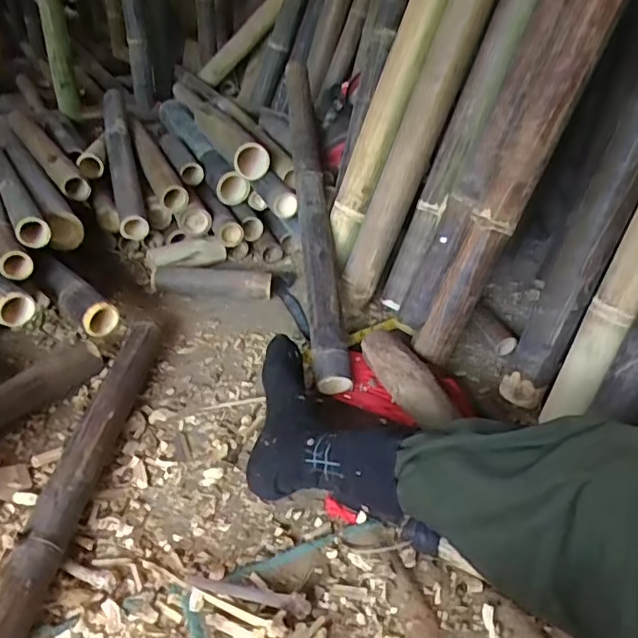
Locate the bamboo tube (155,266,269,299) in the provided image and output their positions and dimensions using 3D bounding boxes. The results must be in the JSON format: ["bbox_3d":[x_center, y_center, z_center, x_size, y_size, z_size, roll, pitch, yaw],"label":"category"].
[{"bbox_3d":[-0.206,-0.064,1.103,0.231,0.054,0.045,6,34,4],"label":"bamboo tube"}]

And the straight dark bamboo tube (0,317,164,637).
[{"bbox_3d":[-0.296,0.210,0.684,0.047,0.066,0.669,4,34,1],"label":"straight dark bamboo tube"}]

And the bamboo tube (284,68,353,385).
[{"bbox_3d":[-0.012,-0.235,1.097,0.064,0.066,0.820,-2,55,-7],"label":"bamboo tube"}]

